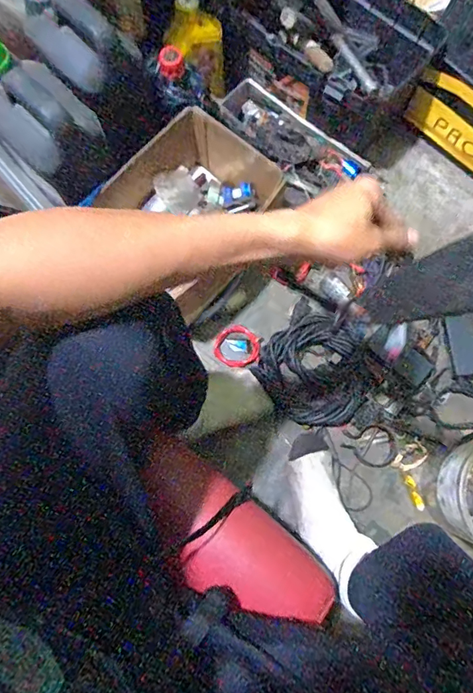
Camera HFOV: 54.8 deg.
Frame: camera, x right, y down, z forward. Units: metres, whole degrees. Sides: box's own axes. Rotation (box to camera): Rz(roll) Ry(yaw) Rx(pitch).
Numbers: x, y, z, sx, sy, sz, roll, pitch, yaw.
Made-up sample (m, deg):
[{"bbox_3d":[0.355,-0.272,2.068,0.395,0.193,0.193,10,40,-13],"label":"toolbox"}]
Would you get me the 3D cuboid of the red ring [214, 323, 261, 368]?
[{"bbox_3d":[0.003,0.002,0.827,0.085,0.016,0.077,36,79,8],"label":"red ring"}]

